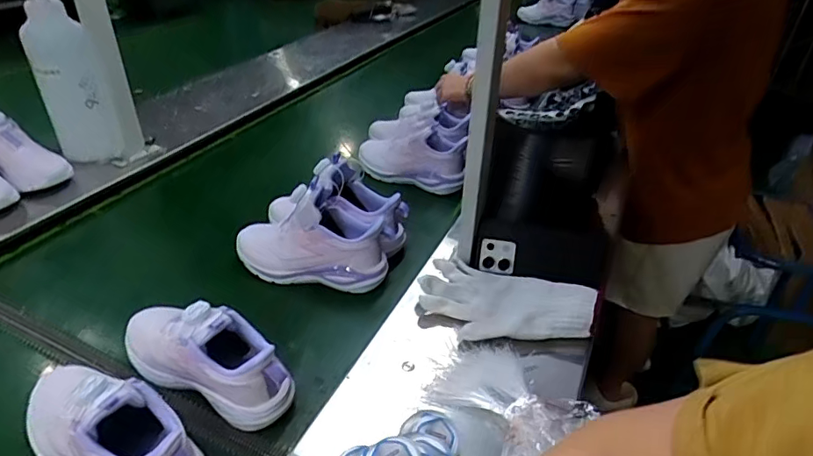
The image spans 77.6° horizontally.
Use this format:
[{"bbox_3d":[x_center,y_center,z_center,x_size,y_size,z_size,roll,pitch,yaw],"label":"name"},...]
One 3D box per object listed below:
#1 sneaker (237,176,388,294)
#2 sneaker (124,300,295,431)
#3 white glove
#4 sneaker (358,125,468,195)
[{"bbox_3d":[-0.136,0.016,0.710,0.220,0.146,0.083,6,36,6],"label":"sneaker"},{"bbox_3d":[-0.219,0.130,0.552,0.220,0.112,0.084,18,39,21],"label":"sneaker"},{"bbox_3d":[0.120,0.090,0.622,0.206,0.018,0.126,11,37,13],"label":"white glove"},{"bbox_3d":[0.011,-0.143,0.964,0.225,0.107,0.085,20,39,23],"label":"sneaker"}]

